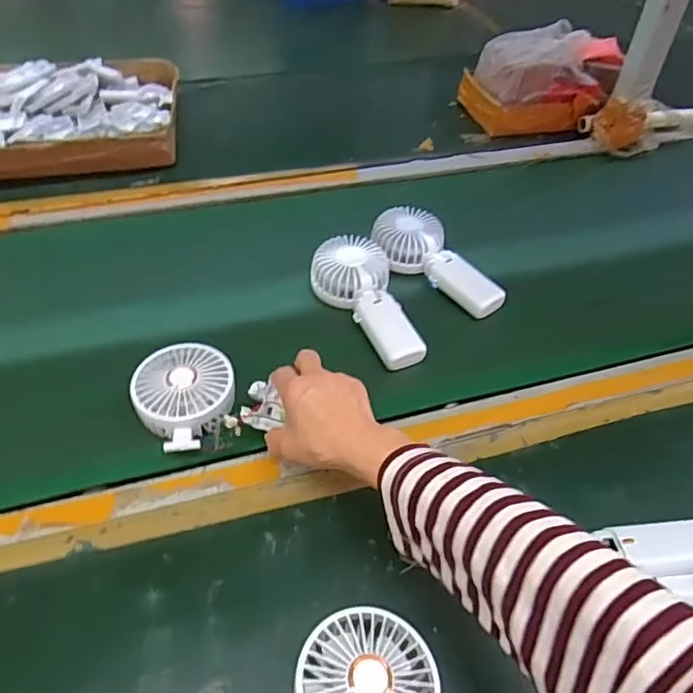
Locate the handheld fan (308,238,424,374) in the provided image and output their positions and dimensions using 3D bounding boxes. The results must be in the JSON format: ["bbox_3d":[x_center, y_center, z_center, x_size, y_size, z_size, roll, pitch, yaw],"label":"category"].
[{"bbox_3d":[0.018,-0.046,0.614,0.083,0.051,0.176,-9,46,-13],"label":"handheld fan"}]

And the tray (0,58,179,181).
[{"bbox_3d":[-0.531,-0.358,0.883,0.527,0.080,0.359,-7,45,-11],"label":"tray"}]

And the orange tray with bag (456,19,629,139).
[{"bbox_3d":[0.321,-0.441,0.948,0.210,0.127,0.154,-4,45,-8],"label":"orange tray with bag"}]

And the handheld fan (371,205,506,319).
[{"bbox_3d":[0.099,-0.096,0.662,0.077,0.050,0.169,-20,49,-23],"label":"handheld fan"}]

